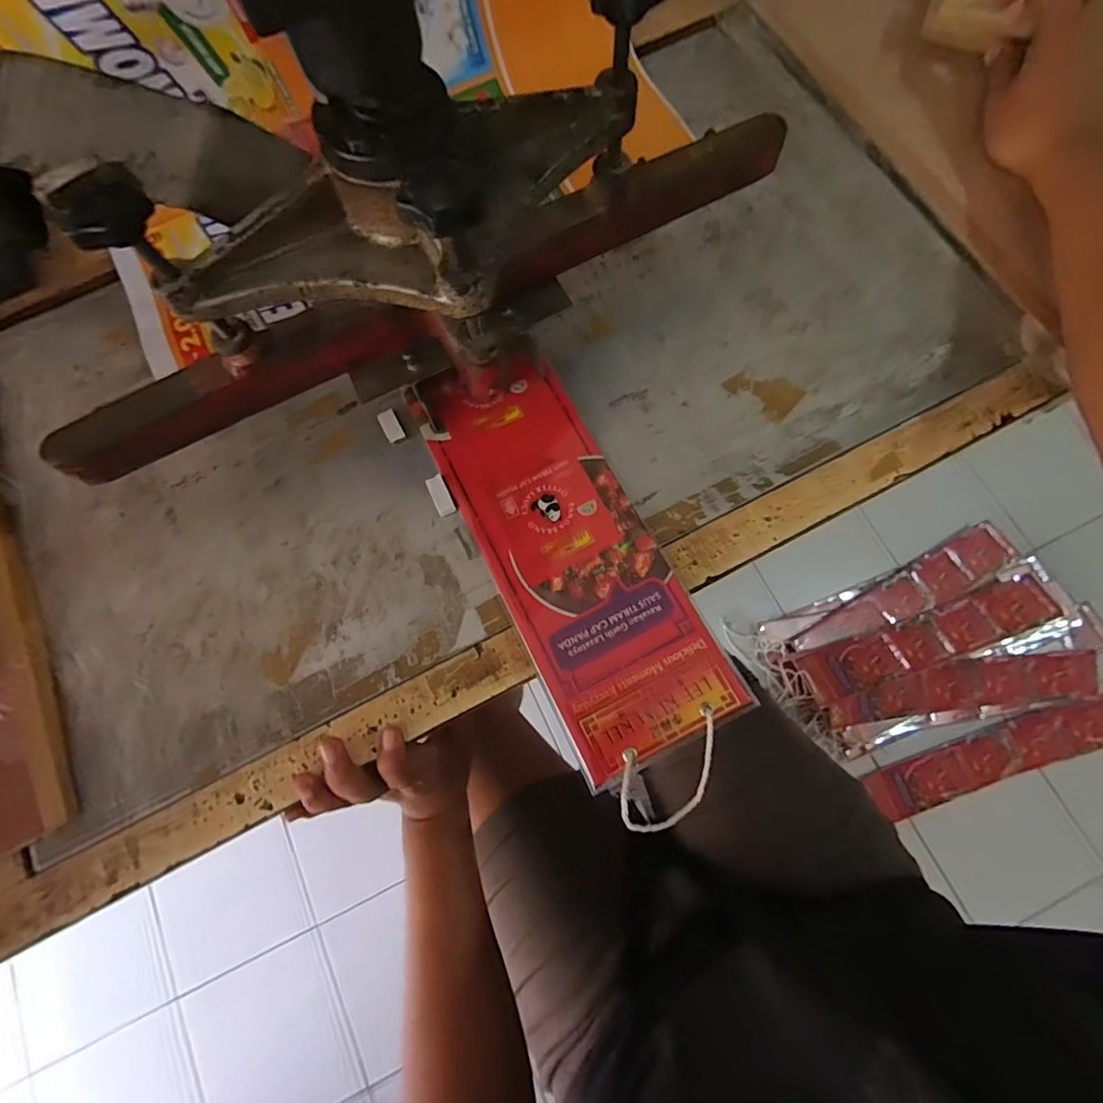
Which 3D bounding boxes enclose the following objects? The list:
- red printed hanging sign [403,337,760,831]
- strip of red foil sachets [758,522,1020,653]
[{"bbox_3d":[0.014,0.000,0.350,0.110,0.011,0.311,-26,75,-6],"label":"red printed hanging sign"},{"bbox_3d":[0.770,0.097,1.190,0.602,0.041,0.119,-24,77,-4],"label":"strip of red foil sachets"}]

